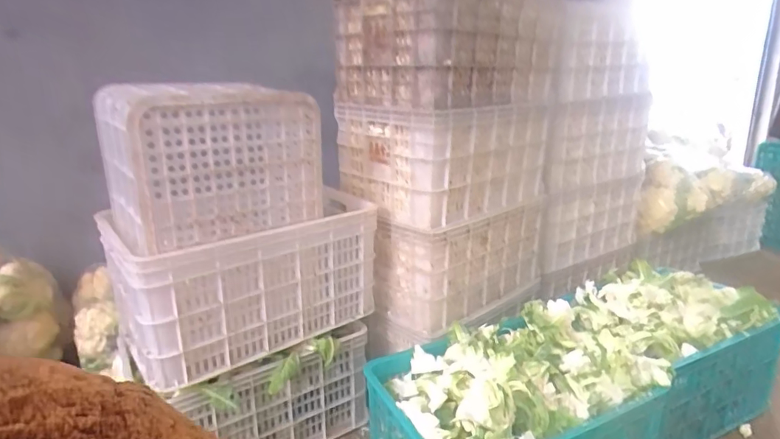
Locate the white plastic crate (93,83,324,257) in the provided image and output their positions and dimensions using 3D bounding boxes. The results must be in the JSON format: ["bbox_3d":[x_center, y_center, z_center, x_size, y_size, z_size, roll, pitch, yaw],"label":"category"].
[{"bbox_3d":[-0.333,-0.116,0.907,0.364,0.264,0.235,-12,19,-31],"label":"white plastic crate"}]

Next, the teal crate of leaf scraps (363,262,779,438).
[{"bbox_3d":[0.447,0.377,1.050,0.973,0.323,0.352,-9,18,-25],"label":"teal crate of leaf scraps"}]

